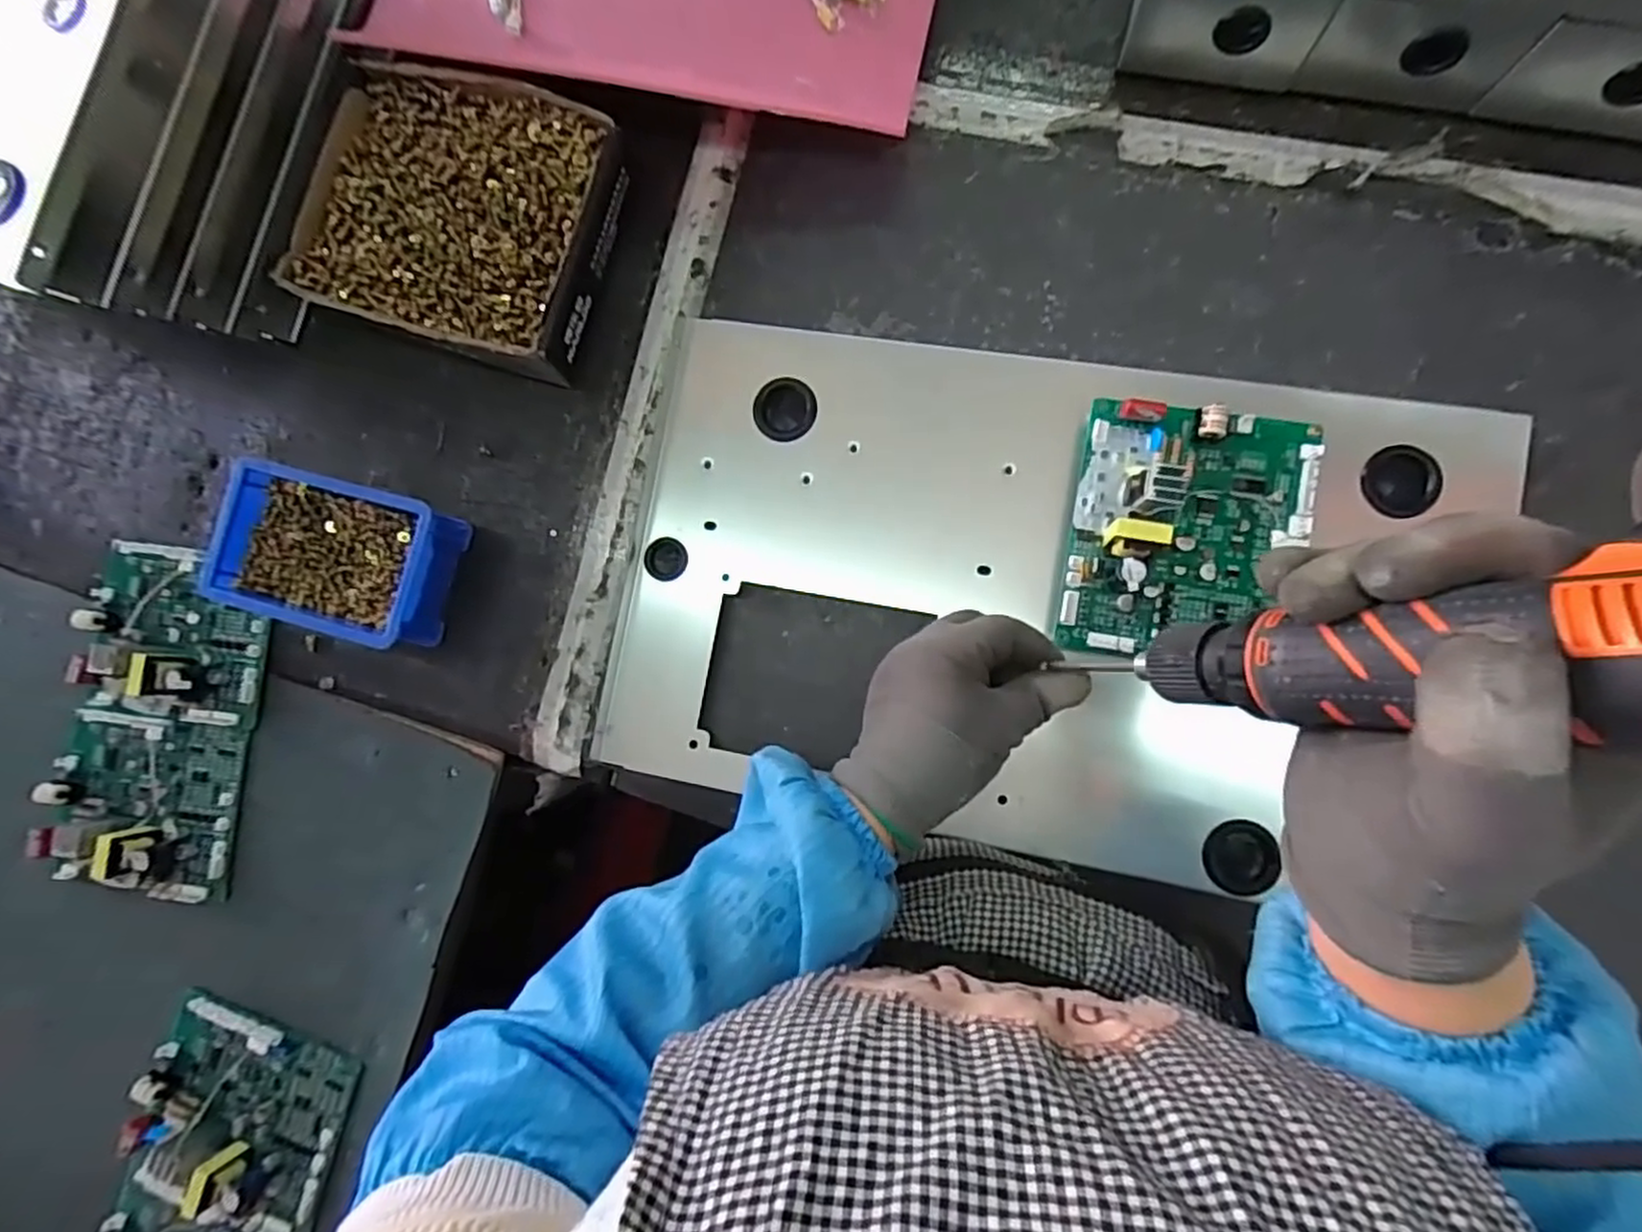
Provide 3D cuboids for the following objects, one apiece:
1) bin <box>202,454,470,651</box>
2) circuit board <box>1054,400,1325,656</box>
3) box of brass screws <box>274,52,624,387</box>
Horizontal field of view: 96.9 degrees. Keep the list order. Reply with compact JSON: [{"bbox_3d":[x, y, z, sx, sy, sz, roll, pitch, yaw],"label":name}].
[{"bbox_3d":[-0.329,-0.041,0.500,0.147,0.058,0.099,14,87,8],"label":"bin"},{"bbox_3d":[0.209,-0.048,0.408,0.129,0.035,0.148,9,88,9],"label":"circuit board"},{"bbox_3d":[-0.245,-0.273,0.504,0.214,0.055,0.186,21,90,9],"label":"box of brass screws"}]

